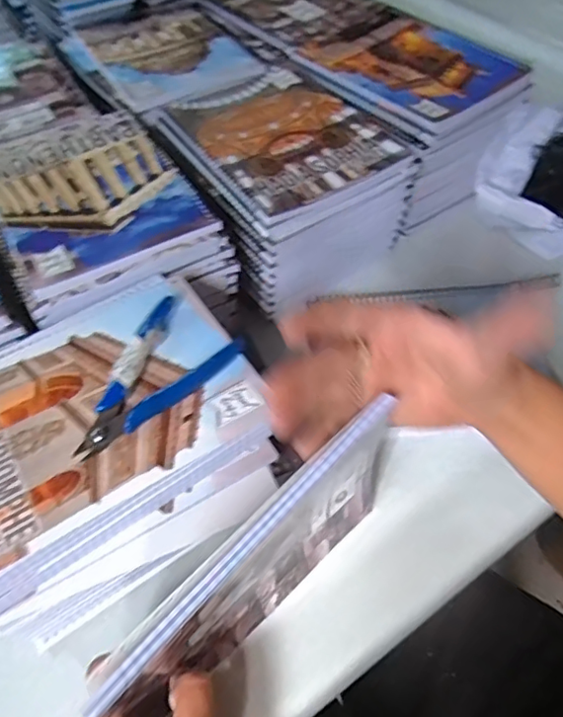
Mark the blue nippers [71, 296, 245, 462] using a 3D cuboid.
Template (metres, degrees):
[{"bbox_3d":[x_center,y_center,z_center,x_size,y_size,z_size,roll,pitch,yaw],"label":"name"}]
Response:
[{"bbox_3d":[-0.081,0.013,0.350,0.064,0.013,0.118,25,58,18],"label":"blue nippers"}]

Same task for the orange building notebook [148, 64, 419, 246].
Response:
[{"bbox_3d":[0.002,-0.204,0.499,0.160,0.006,0.193,-28,58,-18],"label":"orange building notebook"}]

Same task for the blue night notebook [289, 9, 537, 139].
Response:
[{"bbox_3d":[0.127,-0.296,0.559,0.146,0.011,0.199,-36,60,-22],"label":"blue night notebook"}]

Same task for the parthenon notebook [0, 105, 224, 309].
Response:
[{"bbox_3d":[-0.163,-0.139,0.461,0.151,0.006,0.198,-27,58,-17],"label":"parthenon notebook"}]

